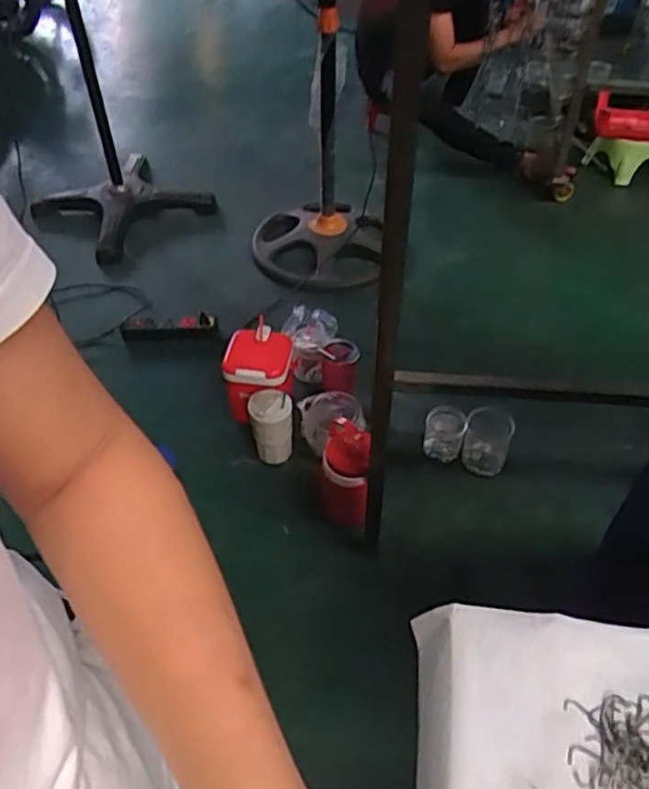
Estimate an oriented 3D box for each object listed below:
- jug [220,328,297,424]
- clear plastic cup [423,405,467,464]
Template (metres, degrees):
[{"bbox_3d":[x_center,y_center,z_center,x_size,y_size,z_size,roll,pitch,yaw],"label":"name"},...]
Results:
[{"bbox_3d":[-0.156,-0.032,1.620,0.170,0.184,0.189,-5,46,-4],"label":"jug"},{"bbox_3d":[0.278,0.094,1.562,0.091,0.115,0.076,8,47,9],"label":"clear plastic cup"}]

